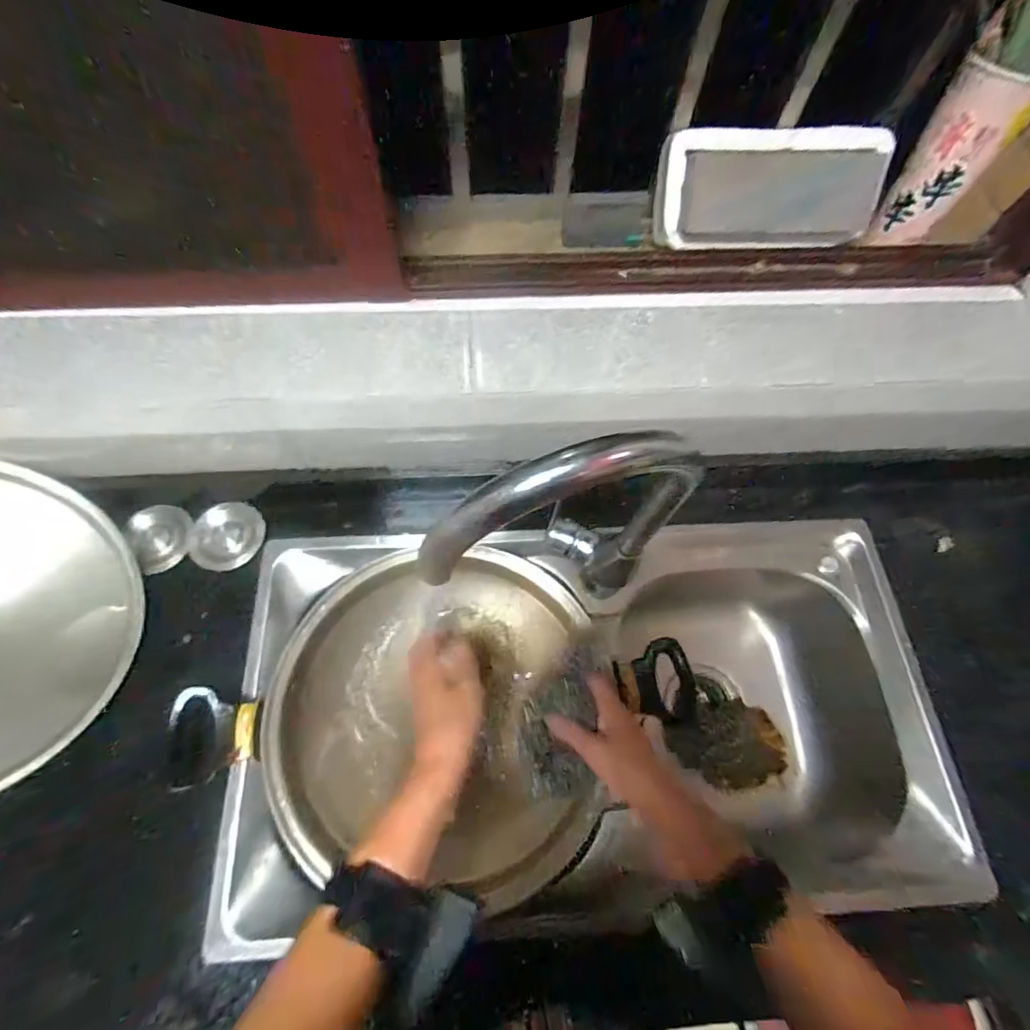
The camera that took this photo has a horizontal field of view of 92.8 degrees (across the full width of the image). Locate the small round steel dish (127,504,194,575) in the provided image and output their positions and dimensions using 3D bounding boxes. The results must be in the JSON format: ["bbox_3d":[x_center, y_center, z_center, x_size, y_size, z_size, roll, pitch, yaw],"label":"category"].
[{"bbox_3d":[-0.410,0.026,0.572,0.063,0.025,0.072,-25,71,-12],"label":"small round steel dish"}]

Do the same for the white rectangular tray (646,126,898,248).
[{"bbox_3d":[0.270,-0.348,0.523,0.229,0.100,0.025,-3,32,-1],"label":"white rectangular tray"}]

